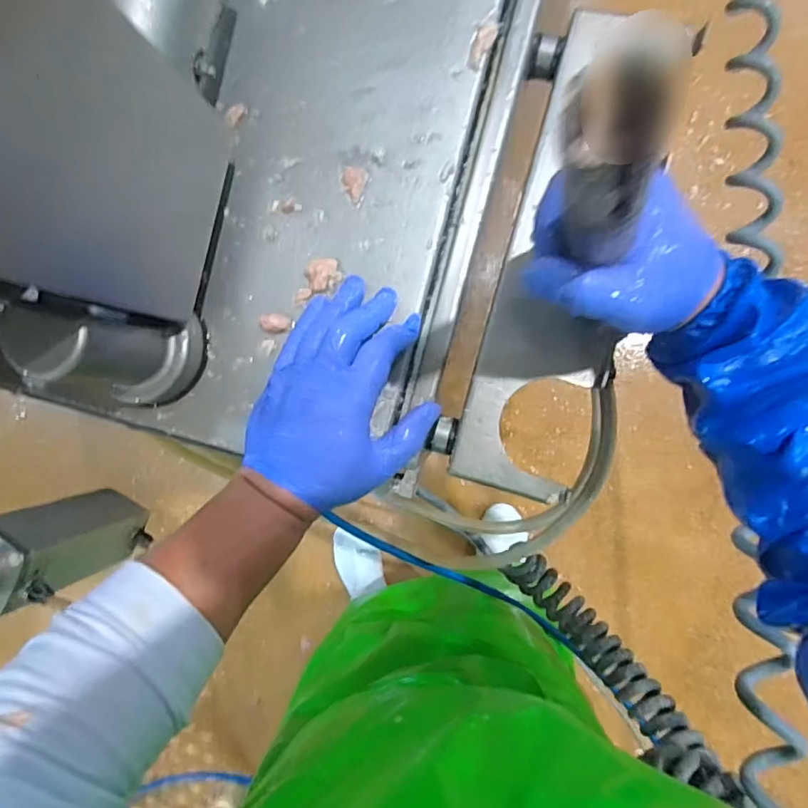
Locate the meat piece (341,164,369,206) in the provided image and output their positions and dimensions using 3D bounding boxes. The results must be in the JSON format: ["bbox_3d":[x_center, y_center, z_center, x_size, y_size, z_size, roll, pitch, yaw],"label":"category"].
[{"bbox_3d":[-0.038,-0.159,0.380,0.020,0.004,0.025,18,94,8],"label":"meat piece"}]

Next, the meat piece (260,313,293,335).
[{"bbox_3d":[-0.095,-0.060,0.390,0.023,0.007,0.015,10,93,9],"label":"meat piece"}]

